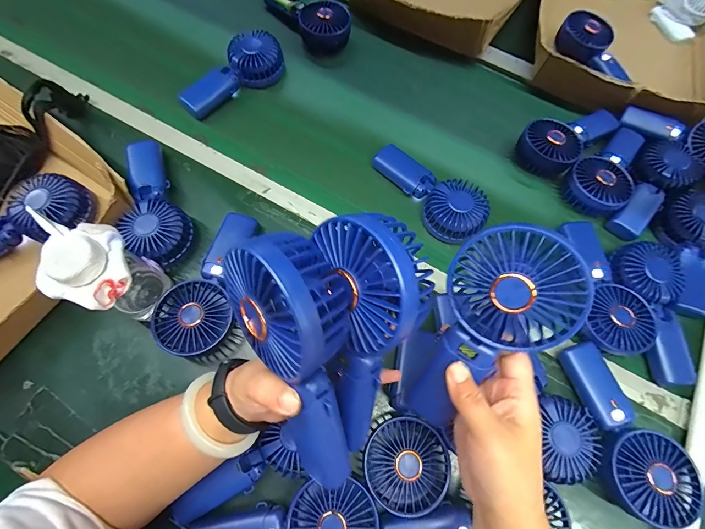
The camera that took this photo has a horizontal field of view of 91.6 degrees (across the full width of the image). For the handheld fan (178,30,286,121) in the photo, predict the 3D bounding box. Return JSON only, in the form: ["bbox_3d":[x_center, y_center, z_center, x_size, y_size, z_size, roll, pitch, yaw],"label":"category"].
[{"bbox_3d":[-0.191,-0.308,0.550,0.078,0.050,0.184,38,72,11],"label":"handheld fan"}]

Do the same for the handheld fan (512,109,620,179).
[{"bbox_3d":[0.340,-0.206,0.549,0.182,0.054,0.089,-37,75,-15],"label":"handheld fan"}]

